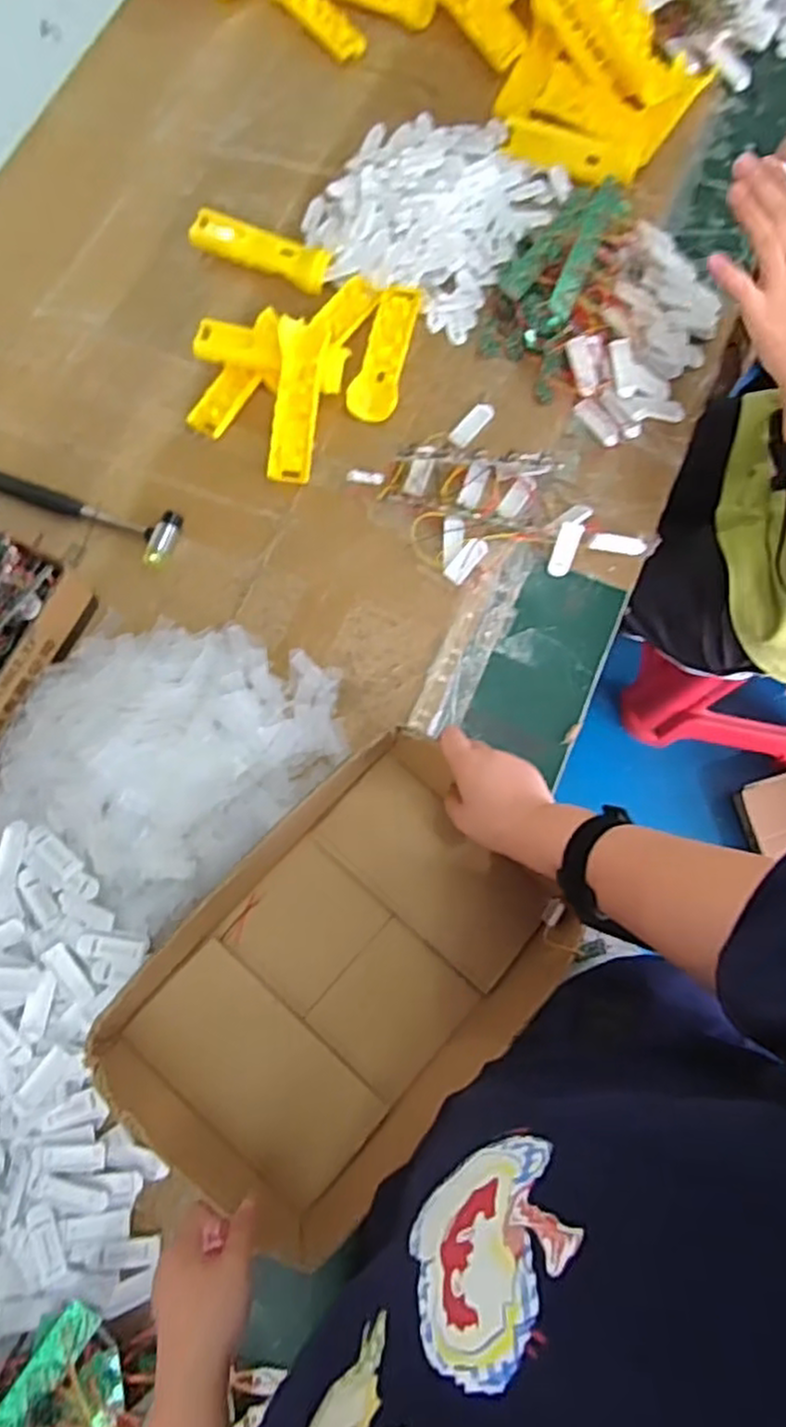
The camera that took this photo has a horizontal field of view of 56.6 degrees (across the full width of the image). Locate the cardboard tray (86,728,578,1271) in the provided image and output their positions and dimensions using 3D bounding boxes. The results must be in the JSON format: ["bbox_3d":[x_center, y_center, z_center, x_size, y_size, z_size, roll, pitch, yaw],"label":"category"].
[{"bbox_3d":[-0.034,0.222,0.608,0.253,0.099,0.356,42,79,10],"label":"cardboard tray"}]

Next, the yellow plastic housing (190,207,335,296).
[{"bbox_3d":[-0.149,-0.527,0.833,0.158,0.031,0.044,22,77,6],"label":"yellow plastic housing"}]

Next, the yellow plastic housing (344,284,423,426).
[{"bbox_3d":[-0.009,-0.390,0.792,0.050,0.016,0.162,12,76,3],"label":"yellow plastic housing"}]

